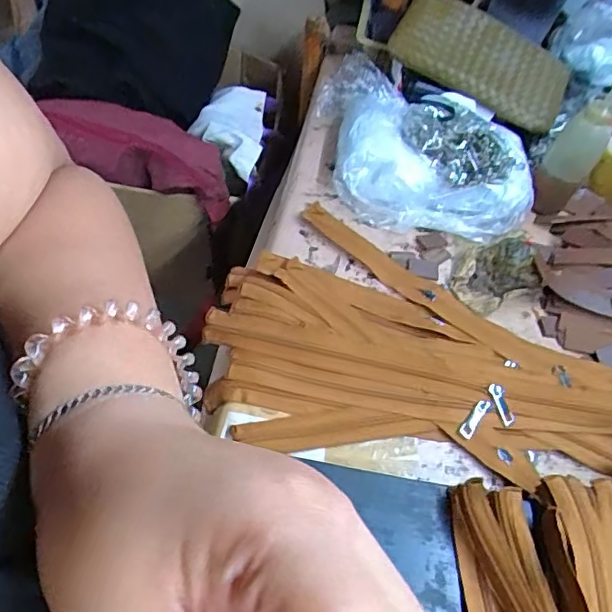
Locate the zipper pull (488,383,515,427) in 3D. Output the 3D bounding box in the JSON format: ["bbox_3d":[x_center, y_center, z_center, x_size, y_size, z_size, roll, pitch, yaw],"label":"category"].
[{"bbox_3d":[0.160,0.081,0.454,0.011,0.005,0.035,-18,80,-17],"label":"zipper pull"}]

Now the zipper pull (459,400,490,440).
[{"bbox_3d":[0.135,0.089,0.445,0.010,0.004,0.036,41,67,2],"label":"zipper pull"}]

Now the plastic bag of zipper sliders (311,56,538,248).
[{"bbox_3d":[0.125,-0.160,0.590,0.241,0.074,0.160,16,53,1],"label":"plastic bag of zipper sliders"}]

